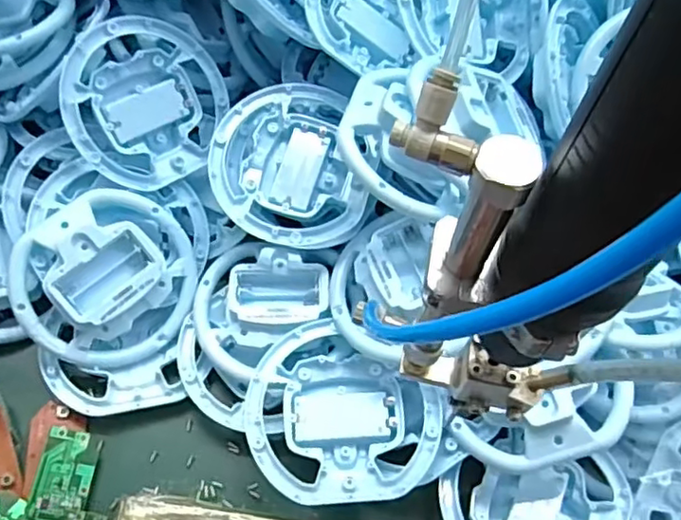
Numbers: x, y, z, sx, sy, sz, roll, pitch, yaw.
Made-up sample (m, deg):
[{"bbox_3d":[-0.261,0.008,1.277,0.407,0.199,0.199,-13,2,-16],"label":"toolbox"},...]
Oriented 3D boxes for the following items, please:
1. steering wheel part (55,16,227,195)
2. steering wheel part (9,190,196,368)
[{"bbox_3d":[-0.125,-0.100,0.400,0.098,0.014,0.105,-3,95,-37],"label":"steering wheel part"},{"bbox_3d":[-0.140,0.010,0.375,0.102,0.030,0.098,-12,91,-24],"label":"steering wheel part"}]

